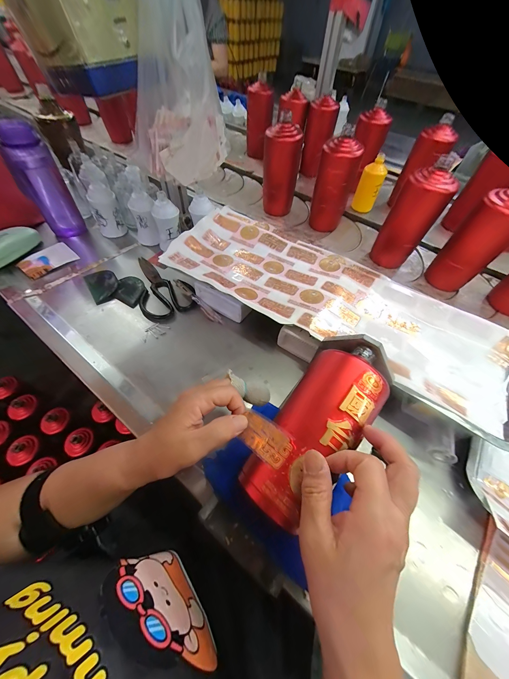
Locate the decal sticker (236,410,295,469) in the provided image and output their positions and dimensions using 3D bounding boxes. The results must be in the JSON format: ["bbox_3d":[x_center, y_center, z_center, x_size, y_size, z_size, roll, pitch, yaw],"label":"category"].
[{"bbox_3d":[0.010,0.095,0.228,0.052,0.004,0.031,28,80,32],"label":"decal sticker"}]

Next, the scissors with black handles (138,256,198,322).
[{"bbox_3d":[-0.185,-0.114,0.491,0.100,0.011,0.182,-17,59,-14],"label":"scissors with black handles"}]

